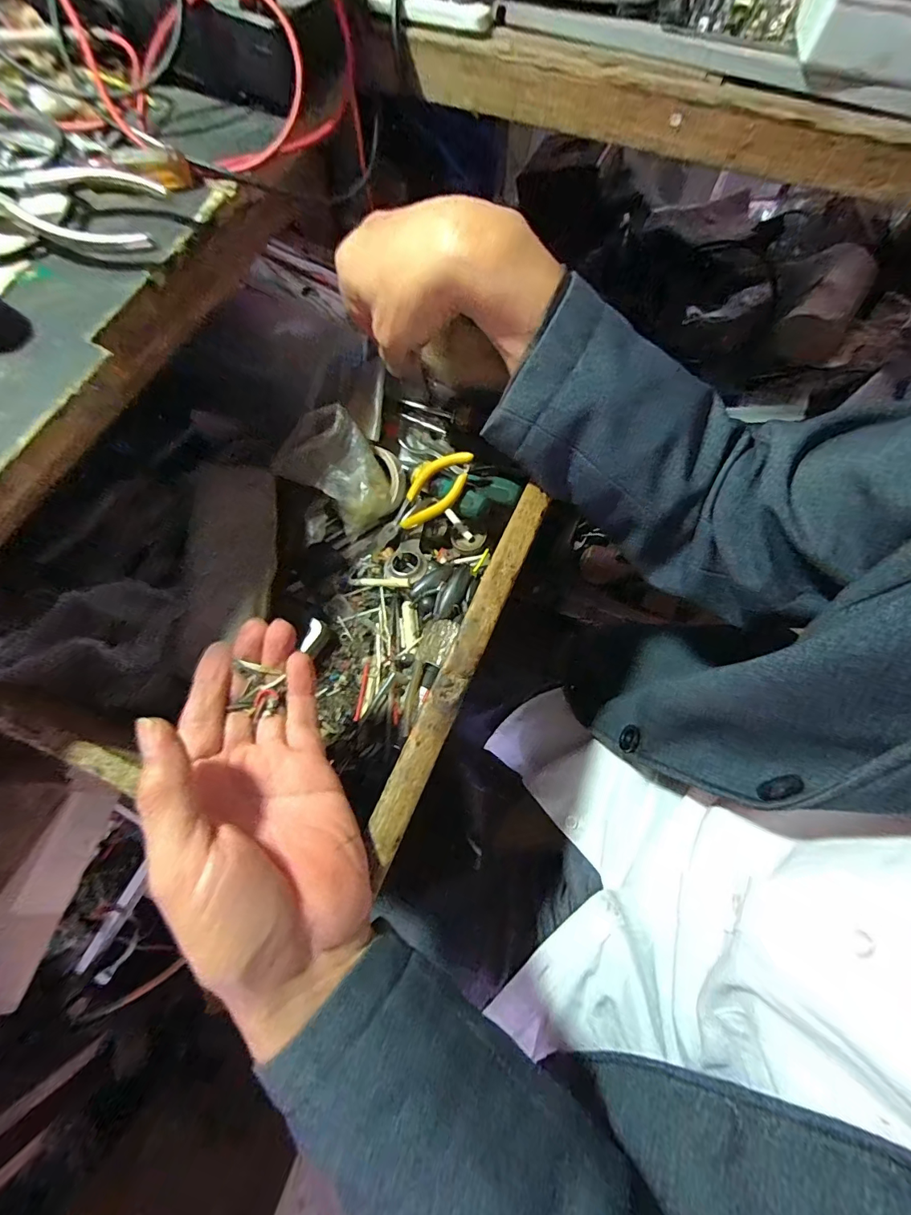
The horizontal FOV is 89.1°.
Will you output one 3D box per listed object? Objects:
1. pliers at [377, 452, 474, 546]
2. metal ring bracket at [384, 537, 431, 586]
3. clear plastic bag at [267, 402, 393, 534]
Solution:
[{"bbox_3d":[-0.026,-0.088,0.384,0.104,0.009,0.042,-39,73,20],"label":"pliers"},{"bbox_3d":[-0.040,-0.039,0.395,0.035,0.023,0.044,24,71,7],"label":"metal ring bracket"},{"bbox_3d":[-0.091,-0.112,0.377,0.072,0.059,0.066,23,71,6],"label":"clear plastic bag"}]

